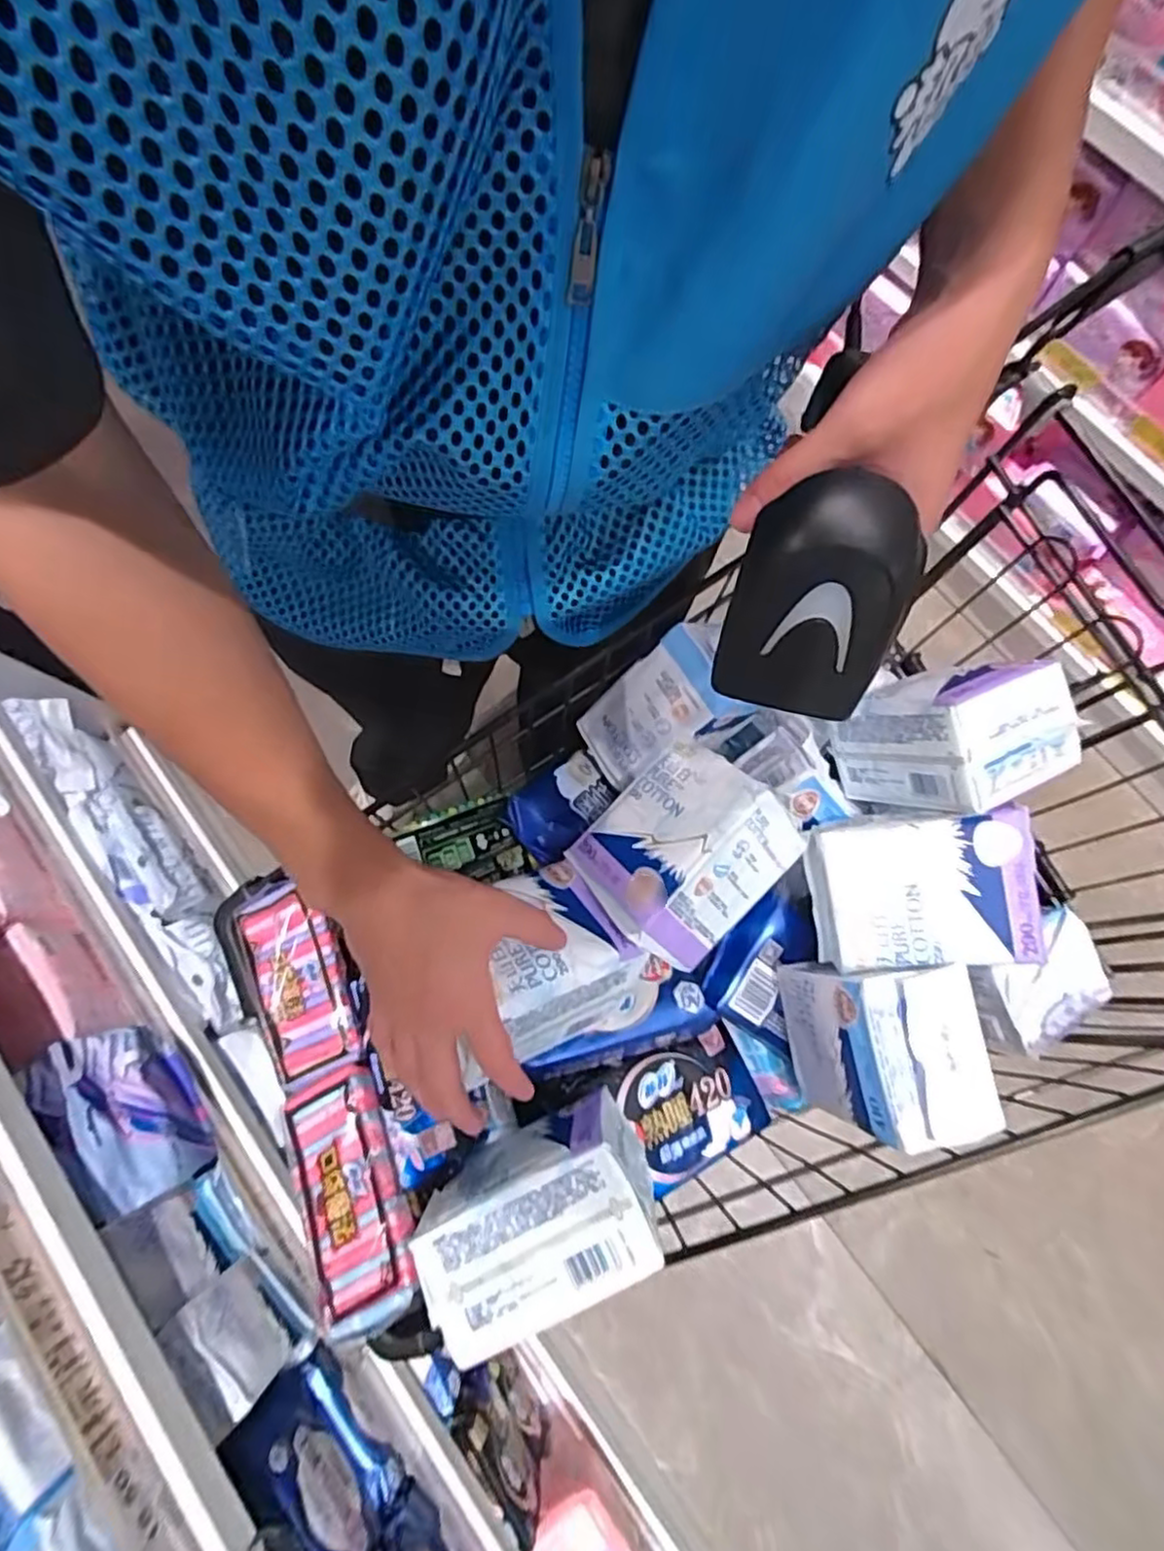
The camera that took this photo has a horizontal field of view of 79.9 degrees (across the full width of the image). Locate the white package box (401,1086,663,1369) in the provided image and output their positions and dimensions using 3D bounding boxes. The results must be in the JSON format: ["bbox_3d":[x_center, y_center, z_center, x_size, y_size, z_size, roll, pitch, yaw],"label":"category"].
[{"bbox_3d":[-0.026,0.263,0.417,0.132,0.086,0.085,-23,78,-4],"label":"white package box"}]

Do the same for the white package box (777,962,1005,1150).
[{"bbox_3d":[0.194,0.173,0.453,0.086,0.112,0.095,-5,77,0],"label":"white package box"}]

